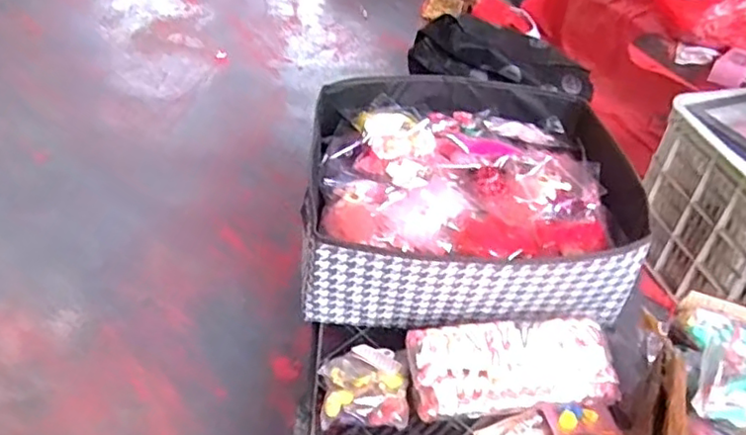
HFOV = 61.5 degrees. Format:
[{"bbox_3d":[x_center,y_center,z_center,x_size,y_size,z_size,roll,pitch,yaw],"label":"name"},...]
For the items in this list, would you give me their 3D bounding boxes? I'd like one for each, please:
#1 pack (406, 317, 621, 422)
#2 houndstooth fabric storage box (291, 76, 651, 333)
[{"bbox_3d":[0.159,0.173,0.722,0.236,0.063,0.097,-2,43,-9],"label":"pack"},{"bbox_3d":[0.121,-0.031,0.854,0.401,0.145,0.371,3,43,-4],"label":"houndstooth fabric storage box"}]

